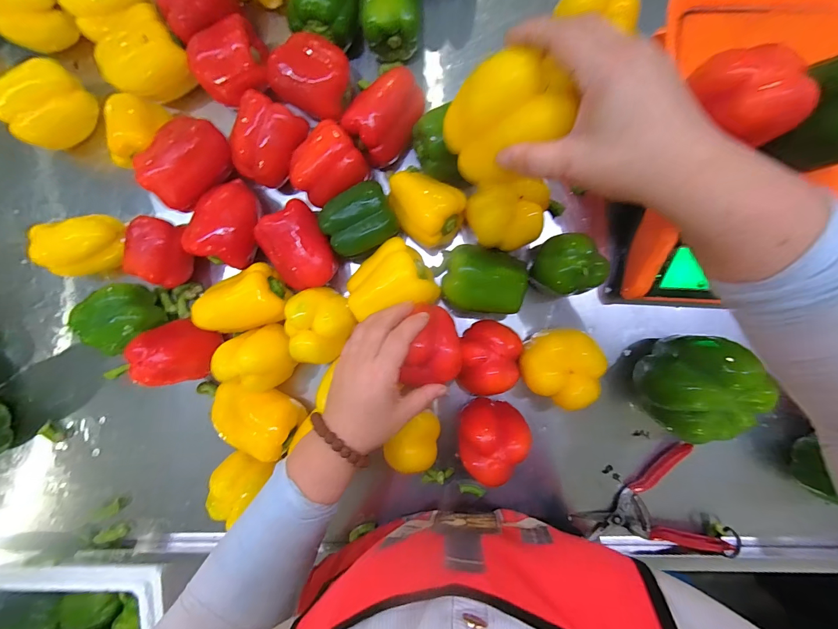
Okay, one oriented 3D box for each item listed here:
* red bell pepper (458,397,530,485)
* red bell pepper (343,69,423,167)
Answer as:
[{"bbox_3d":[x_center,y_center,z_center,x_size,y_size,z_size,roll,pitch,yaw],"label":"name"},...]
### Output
[{"bbox_3d":[0.080,0.142,0.412,0.073,0.072,0.085,39,94,1],"label":"red bell pepper"},{"bbox_3d":[-0.034,-0.230,0.418,0.097,0.058,0.062,-41,90,4],"label":"red bell pepper"}]

